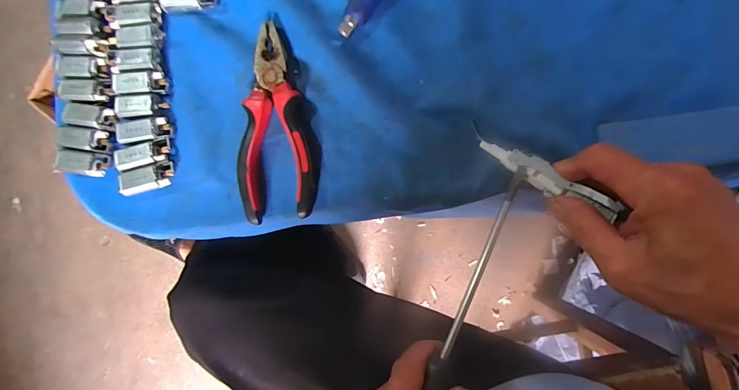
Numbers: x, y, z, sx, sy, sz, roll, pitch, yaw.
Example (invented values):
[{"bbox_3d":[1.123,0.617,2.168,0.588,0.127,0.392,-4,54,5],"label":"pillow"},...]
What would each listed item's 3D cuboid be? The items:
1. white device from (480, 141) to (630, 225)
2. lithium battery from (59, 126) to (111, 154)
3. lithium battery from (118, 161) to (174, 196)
[{"bbox_3d":[0.128,-0.013,0.283,0.104,0.012,0.018,33,89,26],"label":"white device"},{"bbox_3d":[-0.246,-0.047,0.341,0.044,0.011,0.019,6,86,6],"label":"lithium battery"},{"bbox_3d":[-0.185,-0.013,0.329,0.046,0.009,0.019,-14,84,4],"label":"lithium battery"}]

